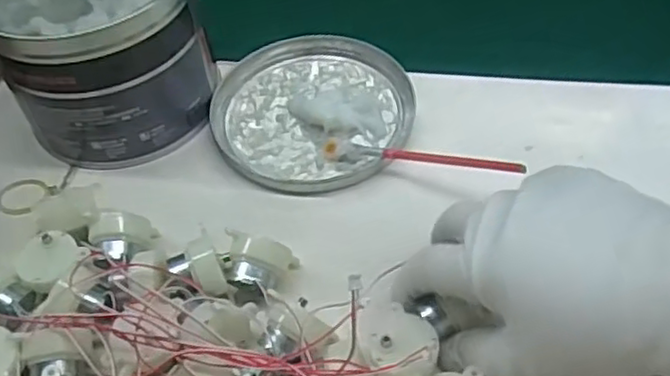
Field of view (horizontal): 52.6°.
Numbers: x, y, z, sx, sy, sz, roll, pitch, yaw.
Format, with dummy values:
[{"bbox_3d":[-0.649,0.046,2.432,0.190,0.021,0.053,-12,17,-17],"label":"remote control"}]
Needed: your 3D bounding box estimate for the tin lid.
[{"bbox_3d":[-0.014,-0.052,0.444,0.126,0.012,0.129,-2,51,3],"label":"tin lid"}]

